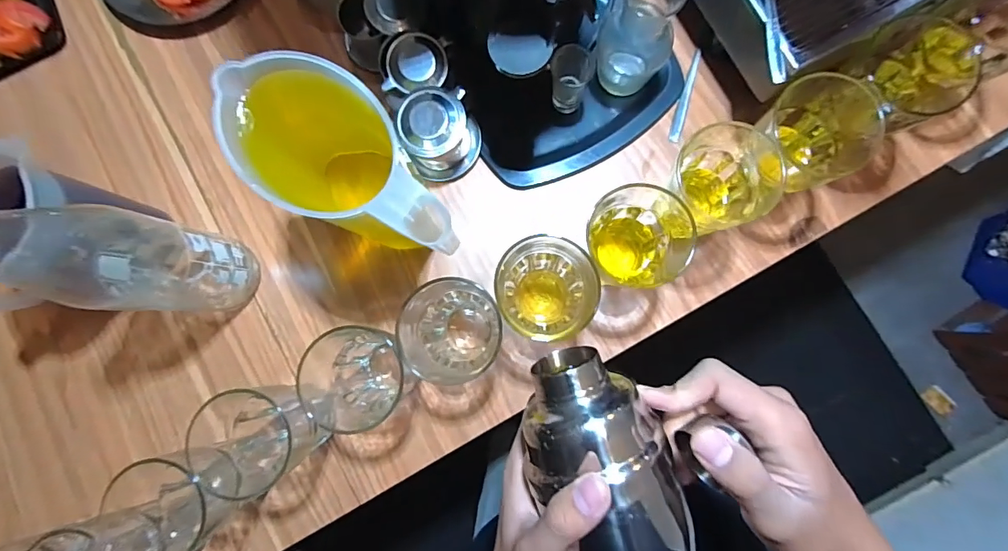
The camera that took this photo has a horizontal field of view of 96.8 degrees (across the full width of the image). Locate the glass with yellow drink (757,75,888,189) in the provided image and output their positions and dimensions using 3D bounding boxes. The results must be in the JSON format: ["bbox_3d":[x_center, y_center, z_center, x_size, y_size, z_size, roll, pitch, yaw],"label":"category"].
[{"bbox_3d":[0.304,-0.139,0.451,0.076,0.081,0.093,-37,84,-1],"label":"glass with yellow drink"}]

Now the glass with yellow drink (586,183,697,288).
[{"bbox_3d":[0.132,-0.036,0.451,0.087,0.084,0.097,-39,84,-1],"label":"glass with yellow drink"}]

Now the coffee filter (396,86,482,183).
[{"bbox_3d":[-0.067,-0.150,0.484,0.076,0.066,0.079,0,85,3],"label":"coffee filter"}]

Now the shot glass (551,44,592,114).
[{"bbox_3d":[0.071,-0.212,0.483,0.041,0.062,0.045,13,86,4],"label":"shot glass"}]

